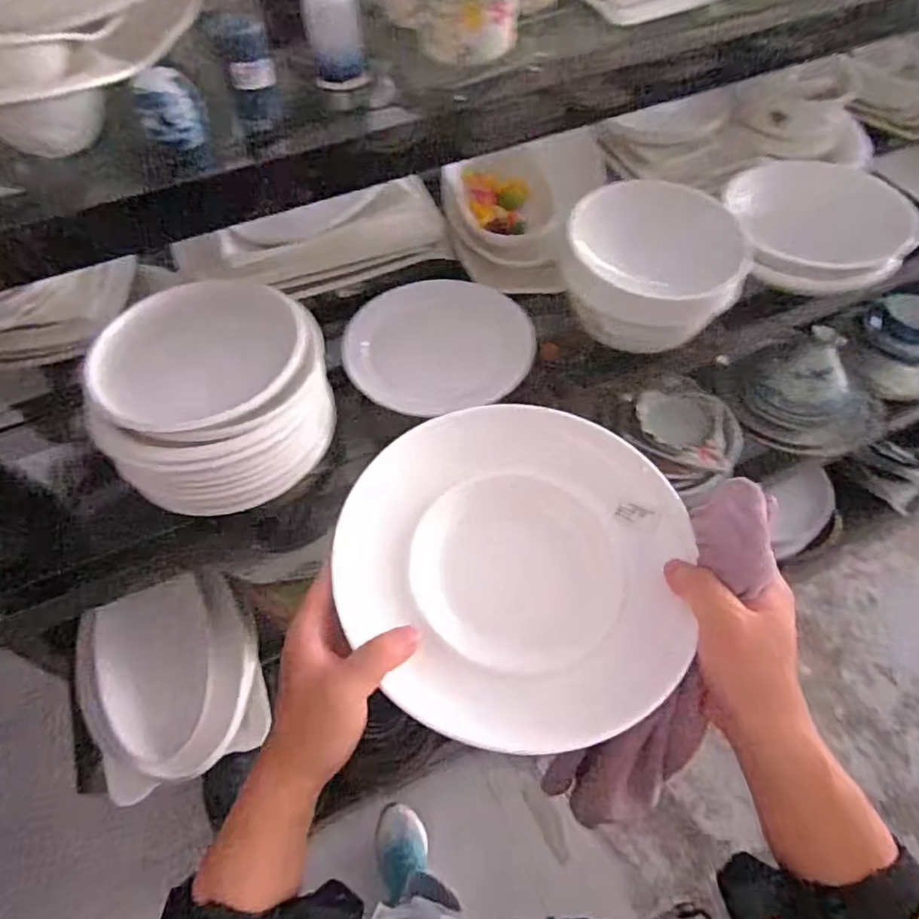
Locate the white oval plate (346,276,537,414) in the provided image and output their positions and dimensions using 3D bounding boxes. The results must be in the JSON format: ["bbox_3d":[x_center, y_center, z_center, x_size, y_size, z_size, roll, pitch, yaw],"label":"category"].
[{"bbox_3d":[-0.028,-0.162,0.794,0.238,0.026,0.247,-16,57,-8],"label":"white oval plate"}]

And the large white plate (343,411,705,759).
[{"bbox_3d":[0.039,0.070,0.427,0.233,0.050,0.241,-1,56,1],"label":"large white plate"}]

